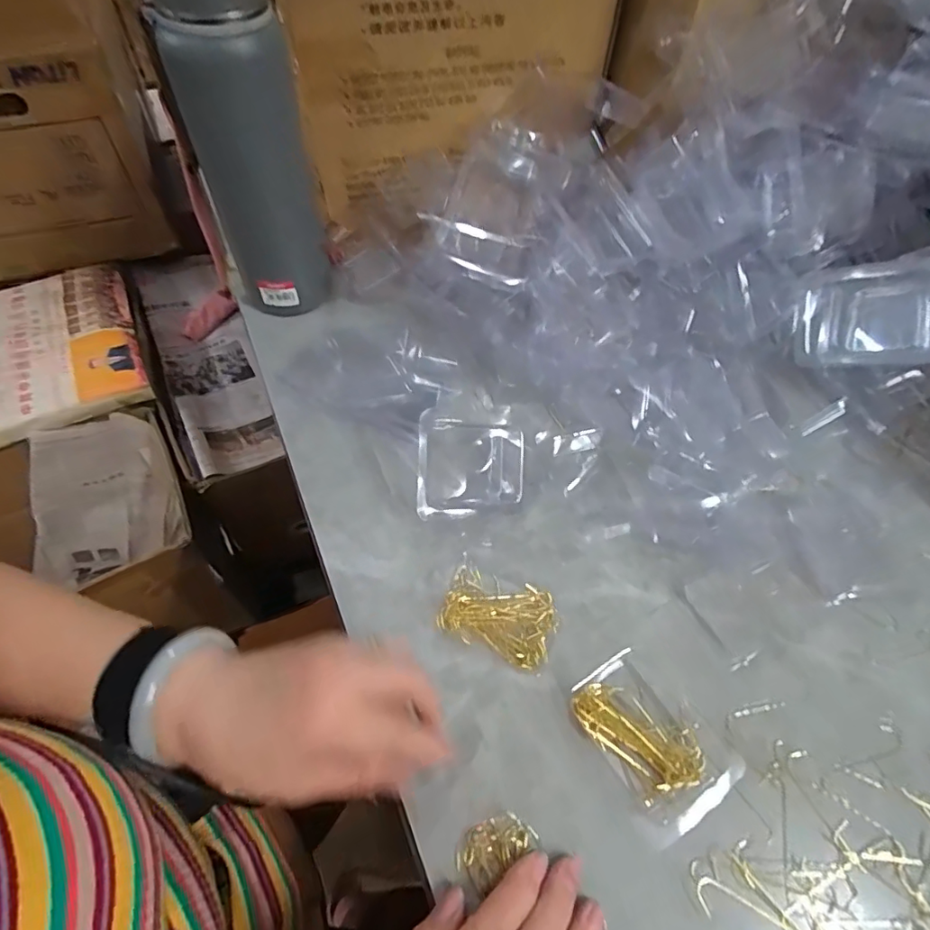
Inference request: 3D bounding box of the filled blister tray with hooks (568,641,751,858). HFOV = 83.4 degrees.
[{"bbox_3d":[0.107,0.160,0.305,0.064,0.010,0.089,-27,63,-19],"label":"filled blister tray with hooks"}]

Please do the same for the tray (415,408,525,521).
[{"bbox_3d":[0.003,-0.003,0.398,0.078,0.023,0.081,0,58,-3],"label":"tray"}]

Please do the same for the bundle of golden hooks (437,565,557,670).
[{"bbox_3d":[0.023,0.098,0.340,0.070,0.015,0.048,20,59,9],"label":"bundle of golden hooks"}]

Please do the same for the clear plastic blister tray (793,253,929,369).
[{"bbox_3d":[0.325,-0.117,0.411,0.108,0.024,0.078,2,92,34],"label":"clear plastic blister tray"}]

